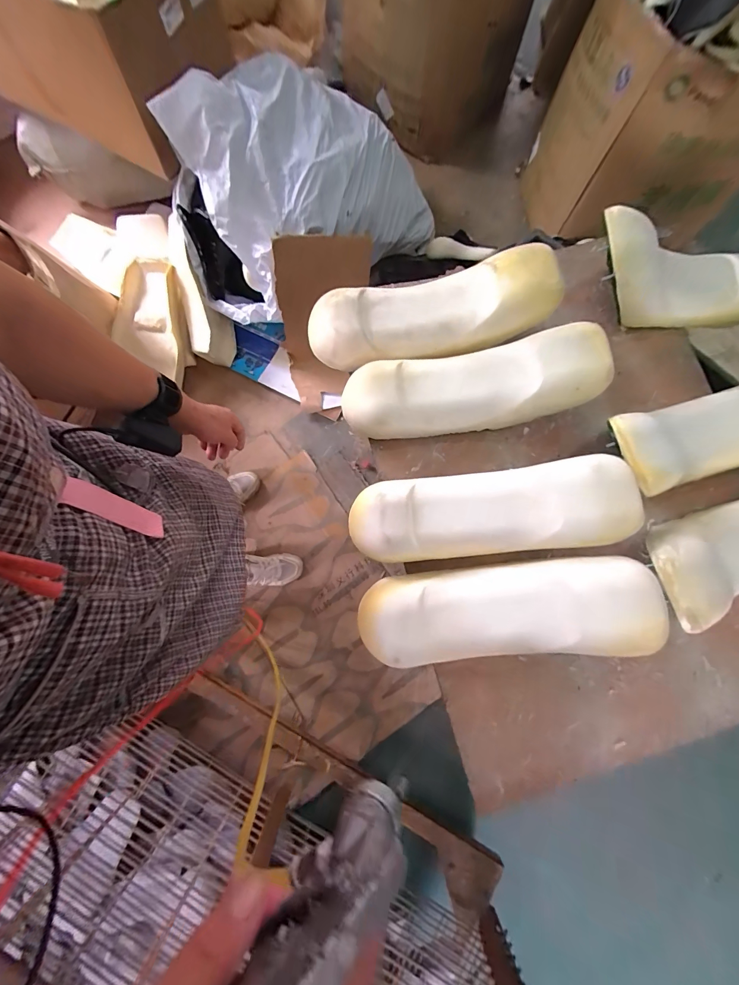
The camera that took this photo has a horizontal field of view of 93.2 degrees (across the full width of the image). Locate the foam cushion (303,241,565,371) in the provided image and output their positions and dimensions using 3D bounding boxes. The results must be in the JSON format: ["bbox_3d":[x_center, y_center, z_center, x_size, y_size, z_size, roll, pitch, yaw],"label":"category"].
[{"bbox_3d":[0.118,-0.379,0.730,0.502,0.101,0.164,-8,79,10],"label":"foam cushion"}]

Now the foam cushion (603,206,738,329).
[{"bbox_3d":[0.668,-0.472,0.773,0.468,0.127,0.185,9,79,-14],"label":"foam cushion"}]

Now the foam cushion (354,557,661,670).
[{"bbox_3d":[0.230,0.221,0.641,0.503,0.089,0.167,-9,79,13],"label":"foam cushion"}]

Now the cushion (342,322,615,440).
[{"bbox_3d":[0.187,-0.218,0.690,0.481,0.140,0.158,-6,80,-3],"label":"cushion"}]

